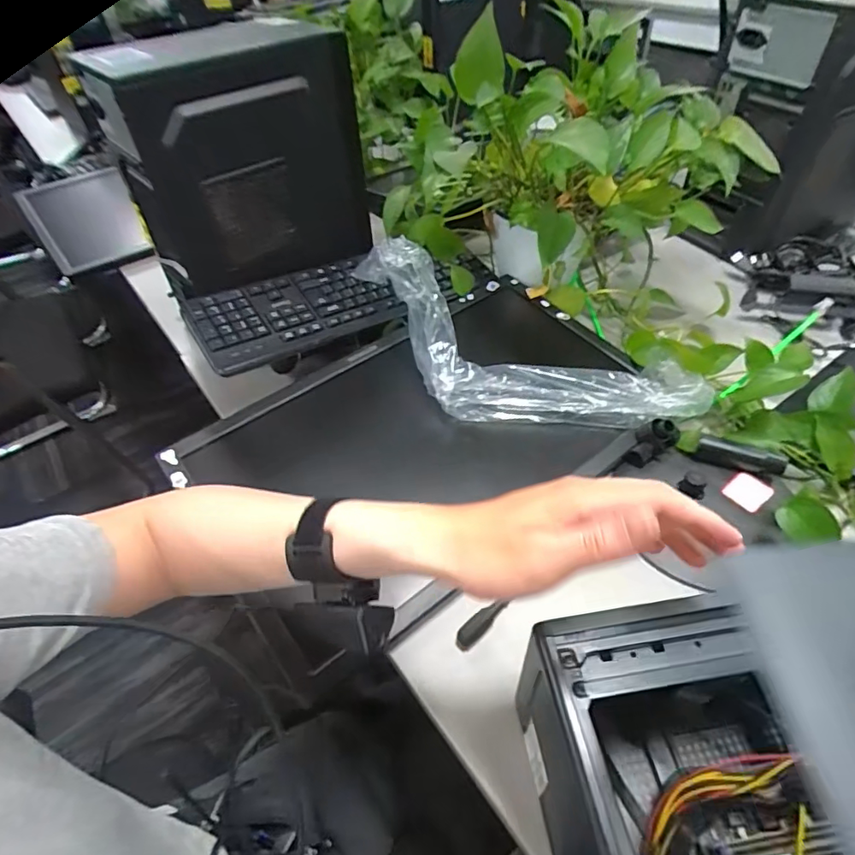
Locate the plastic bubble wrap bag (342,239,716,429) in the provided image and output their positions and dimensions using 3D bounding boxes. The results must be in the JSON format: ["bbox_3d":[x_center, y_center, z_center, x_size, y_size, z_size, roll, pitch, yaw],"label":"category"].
[{"bbox_3d":[0.098,-0.082,0.623,0.444,0.113,0.151,24,51,5],"label":"plastic bubble wrap bag"}]

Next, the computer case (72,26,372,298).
[{"bbox_3d":[-0.229,-0.339,0.681,0.289,0.255,0.141,-17,48,-12],"label":"computer case"}]

